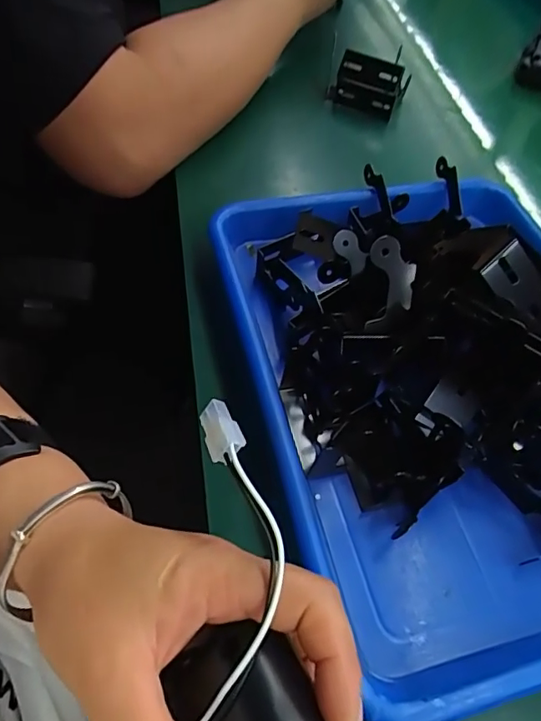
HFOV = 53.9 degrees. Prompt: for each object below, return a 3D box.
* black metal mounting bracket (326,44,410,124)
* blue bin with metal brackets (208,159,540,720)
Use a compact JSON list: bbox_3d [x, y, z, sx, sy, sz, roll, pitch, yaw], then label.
[{"bbox_3d":[0.095,-0.266,0.510,0.068,0.053,0.026,20,34,1],"label":"black metal mounting bracket"},{"bbox_3d":[0.114,-0.008,0.308,0.242,0.084,0.327,-11,57,-13],"label":"blue bin with metal brackets"}]

